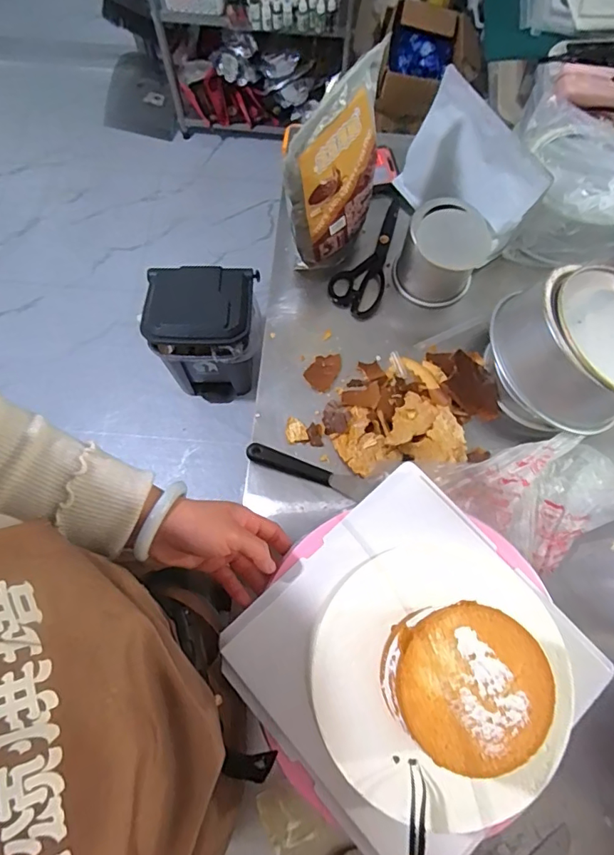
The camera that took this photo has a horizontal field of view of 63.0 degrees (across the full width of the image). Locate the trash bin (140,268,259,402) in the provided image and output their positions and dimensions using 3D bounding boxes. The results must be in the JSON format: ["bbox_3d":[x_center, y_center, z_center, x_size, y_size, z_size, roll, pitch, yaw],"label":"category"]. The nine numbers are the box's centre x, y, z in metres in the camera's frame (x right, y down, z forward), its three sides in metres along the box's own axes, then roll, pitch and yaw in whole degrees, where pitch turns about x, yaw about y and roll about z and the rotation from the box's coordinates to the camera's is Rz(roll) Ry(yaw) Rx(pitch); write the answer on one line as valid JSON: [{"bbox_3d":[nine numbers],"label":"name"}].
[{"bbox_3d":[-0.261,-0.238,1.338,0.258,0.378,0.254,1,72,-1],"label":"trash bin"}]

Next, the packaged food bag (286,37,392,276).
[{"bbox_3d":[0.042,-0.311,0.641,0.072,0.236,0.174,28,74,8],"label":"packaged food bag"}]

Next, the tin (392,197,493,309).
[{"bbox_3d":[0.185,-0.239,0.687,0.110,0.097,0.099,23,73,6],"label":"tin"}]

